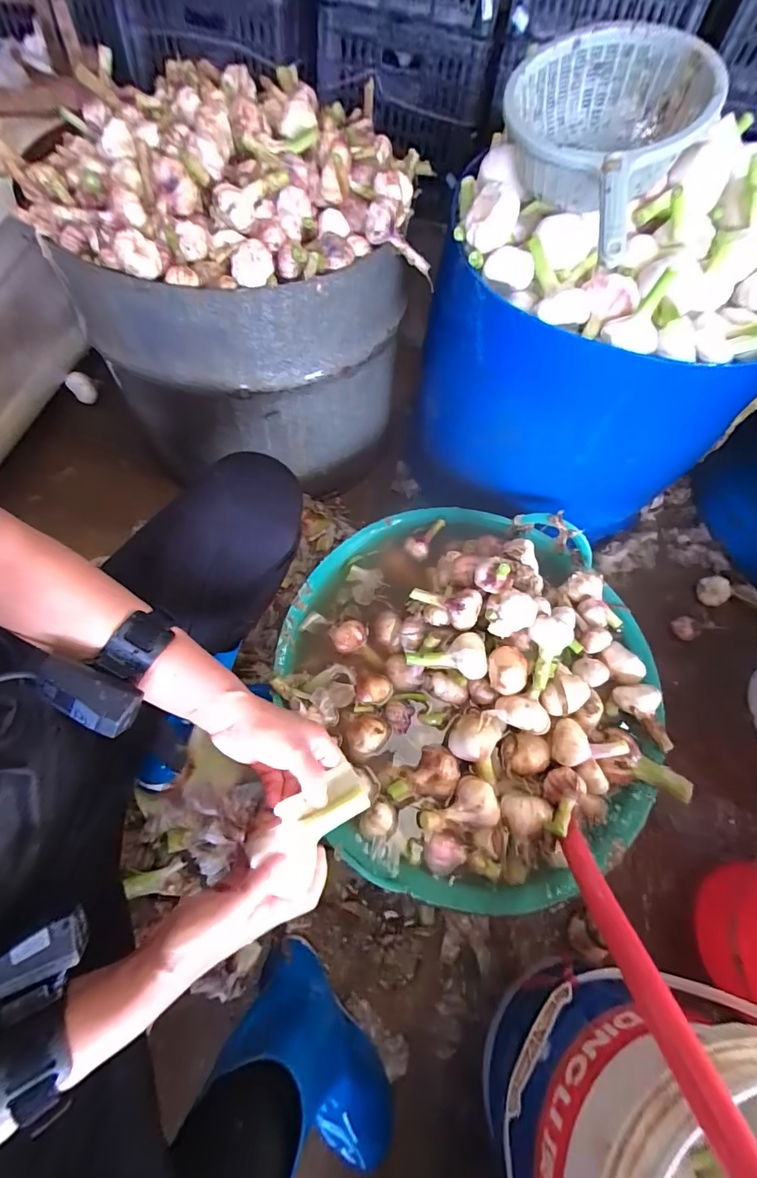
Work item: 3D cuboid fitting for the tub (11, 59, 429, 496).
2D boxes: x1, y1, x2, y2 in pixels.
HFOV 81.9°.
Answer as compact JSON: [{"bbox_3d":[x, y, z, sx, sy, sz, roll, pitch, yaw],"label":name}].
[{"bbox_3d":[-0.250,-0.473,0.783,0.453,0.471,0.481,-26,67,-15],"label":"tub"}]

